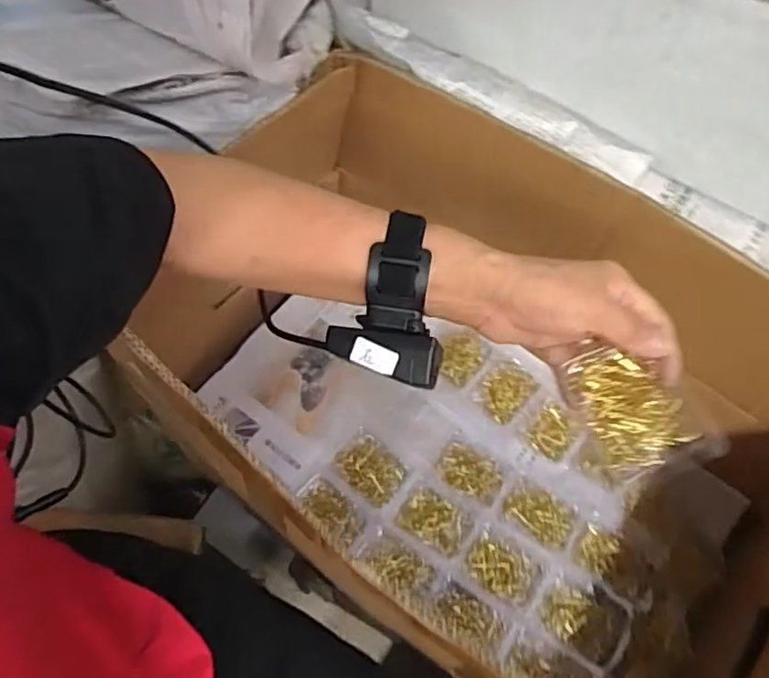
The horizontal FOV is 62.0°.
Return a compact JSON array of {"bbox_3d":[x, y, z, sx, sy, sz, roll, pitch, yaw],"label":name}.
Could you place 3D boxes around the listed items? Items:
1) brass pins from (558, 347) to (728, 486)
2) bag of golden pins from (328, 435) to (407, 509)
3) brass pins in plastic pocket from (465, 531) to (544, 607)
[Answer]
[{"bbox_3d":[0.153,0.042,0.389,0.064,0.011,0.083,-28,68,10],"label":"brass pins"},{"bbox_3d":[-0.014,0.140,0.687,0.071,0.009,0.058,36,67,19],"label":"bag of golden pins"},{"bbox_3d":[0.122,0.232,0.649,0.074,0.011,0.054,24,63,13],"label":"brass pins in plastic pocket"}]

